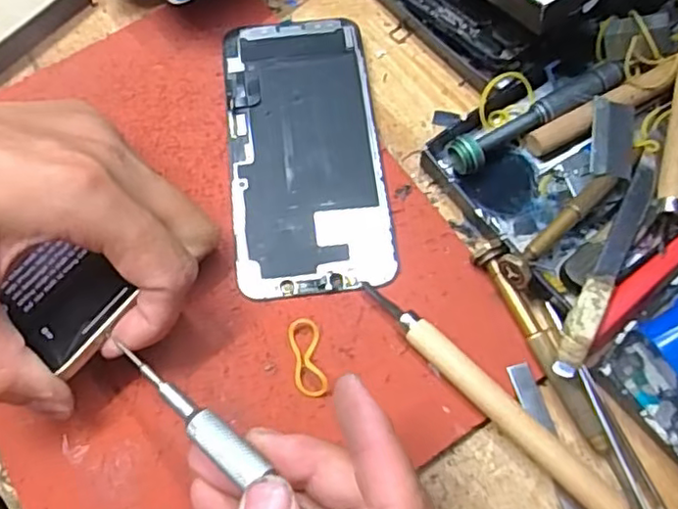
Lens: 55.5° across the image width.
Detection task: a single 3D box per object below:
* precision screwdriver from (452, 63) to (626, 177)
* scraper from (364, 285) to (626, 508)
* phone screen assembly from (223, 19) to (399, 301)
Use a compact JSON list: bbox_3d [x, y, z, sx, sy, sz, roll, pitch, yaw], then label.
[{"bbox_3d":[0.090,-0.063,0.291,0.092,0.010,0.014,-28,71,-10],"label":"precision screwdriver"},{"bbox_3d":[0.058,0.055,0.250,0.121,0.013,0.012,42,75,15],"label":"scraper"},{"bbox_3d":[-0.016,-0.049,0.296,0.068,0.004,0.140,-7,69,-2],"label":"phone screen assembly"}]

